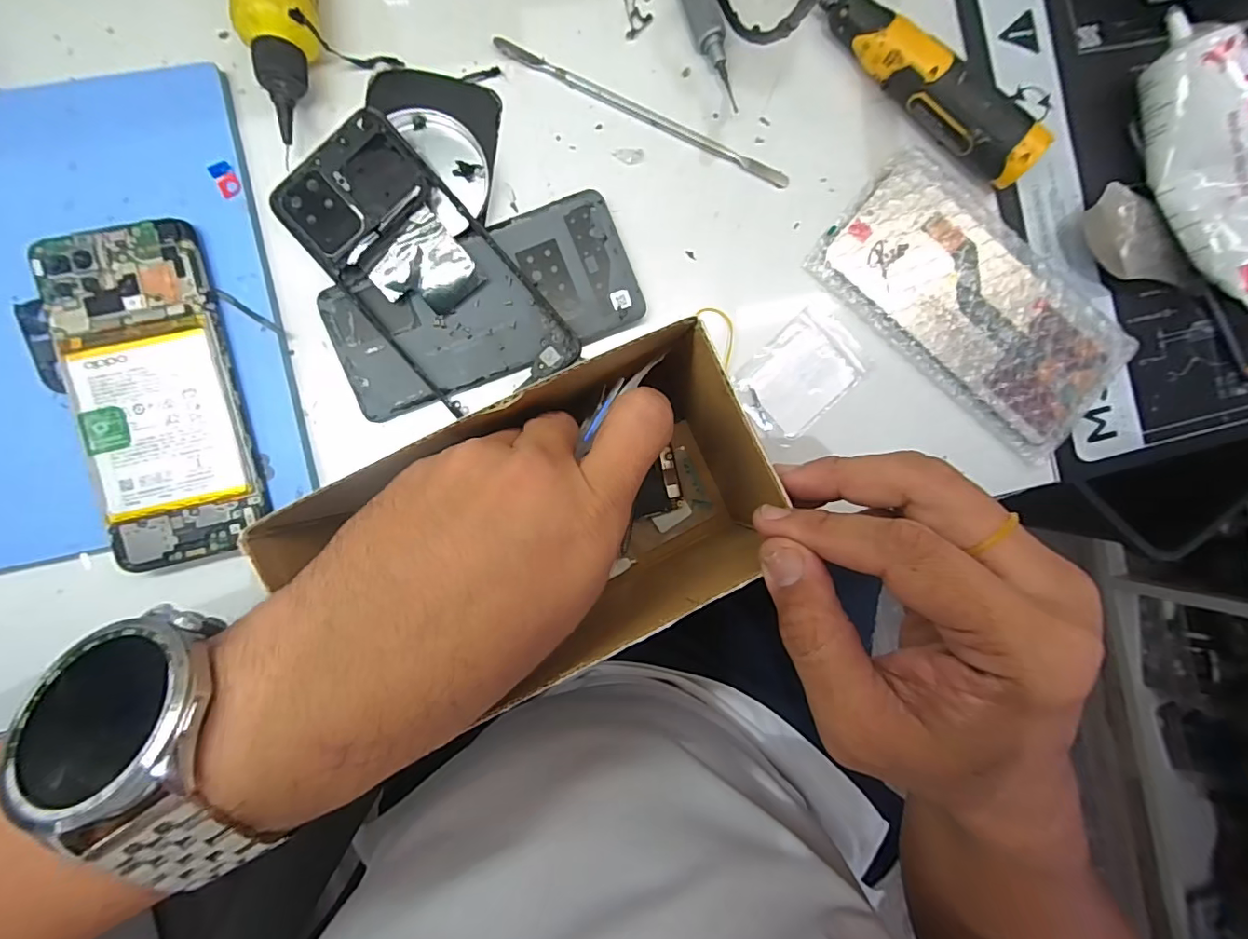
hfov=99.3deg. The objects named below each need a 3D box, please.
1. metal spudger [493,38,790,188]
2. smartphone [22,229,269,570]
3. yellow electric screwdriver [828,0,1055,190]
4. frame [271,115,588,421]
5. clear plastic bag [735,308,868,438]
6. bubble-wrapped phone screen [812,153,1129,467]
[{"bbox_3d":[0.012,-0.192,0.286,0.169,0.004,0.008,22,87,-4],"label":"metal spudger"},{"bbox_3d":[-0.226,-0.033,0.250,0.080,0.012,0.155,-15,91,-5],"label":"smartphone"},{"bbox_3d":[0.165,-0.205,0.285,0.131,0.029,0.024,37,86,-4],"label":"yellow electric screwdriver"},{"bbox_3d":[-0.098,-0.097,0.266,0.073,0.014,0.156,-42,93,-4],"label":"frame"},{"bbox_3d":[0.097,-0.053,0.290,0.069,0.004,0.049,-42,93,-4],"label":"clear plastic bag"},{"bbox_3d":[0.201,-0.097,0.297,0.173,0.009,0.100,39,86,-4],"label":"bubble-wrapped phone screen"}]

